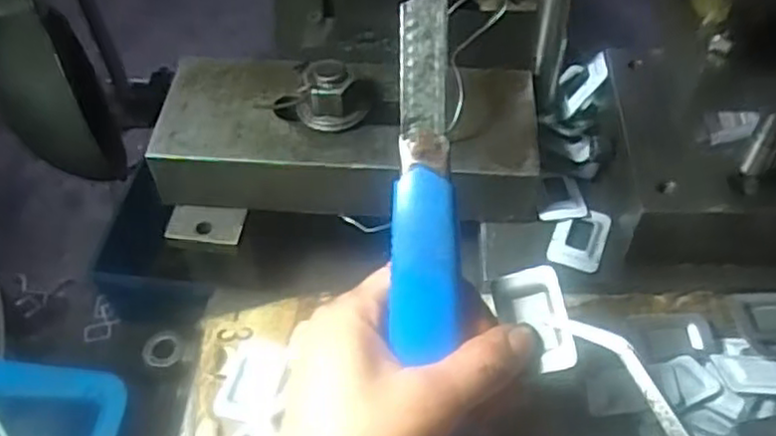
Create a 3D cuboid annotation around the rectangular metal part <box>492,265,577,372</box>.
[{"bbox_3d":[0.057,0.040,0.273,0.026,0.005,0.040,-12,71,6],"label":"rectangular metal part"}]

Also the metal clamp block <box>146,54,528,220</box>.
[{"bbox_3d":[-0.022,-0.046,0.376,0.199,0.062,0.094,4,49,2],"label":"metal clamp block"}]

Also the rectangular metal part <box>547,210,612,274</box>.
[{"bbox_3d":[0.100,0.010,0.367,0.026,0.005,0.041,19,52,15],"label":"rectangular metal part"}]

